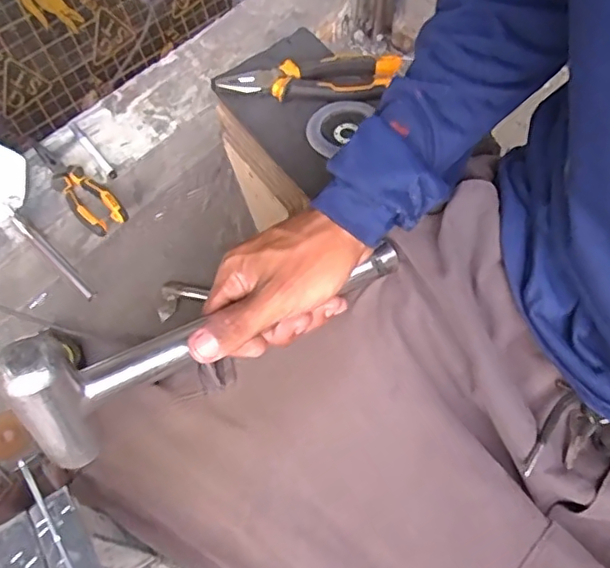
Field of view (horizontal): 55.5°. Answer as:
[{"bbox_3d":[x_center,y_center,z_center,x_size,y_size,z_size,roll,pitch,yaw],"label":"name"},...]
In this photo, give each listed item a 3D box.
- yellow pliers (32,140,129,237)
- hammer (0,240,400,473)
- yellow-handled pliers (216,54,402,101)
[{"bbox_3d":[-0.329,-0.142,0.831,0.055,0.030,0.185,-39,66,-20],"label":"yellow pliers"},{"bbox_3d":[-0.050,0.030,0.379,0.257,0.093,0.039,-23,61,-24],"label":"hammer"},{"bbox_3d":[0.004,-0.226,0.624,0.187,0.018,0.055,4,59,4],"label":"yellow-handled pliers"}]

